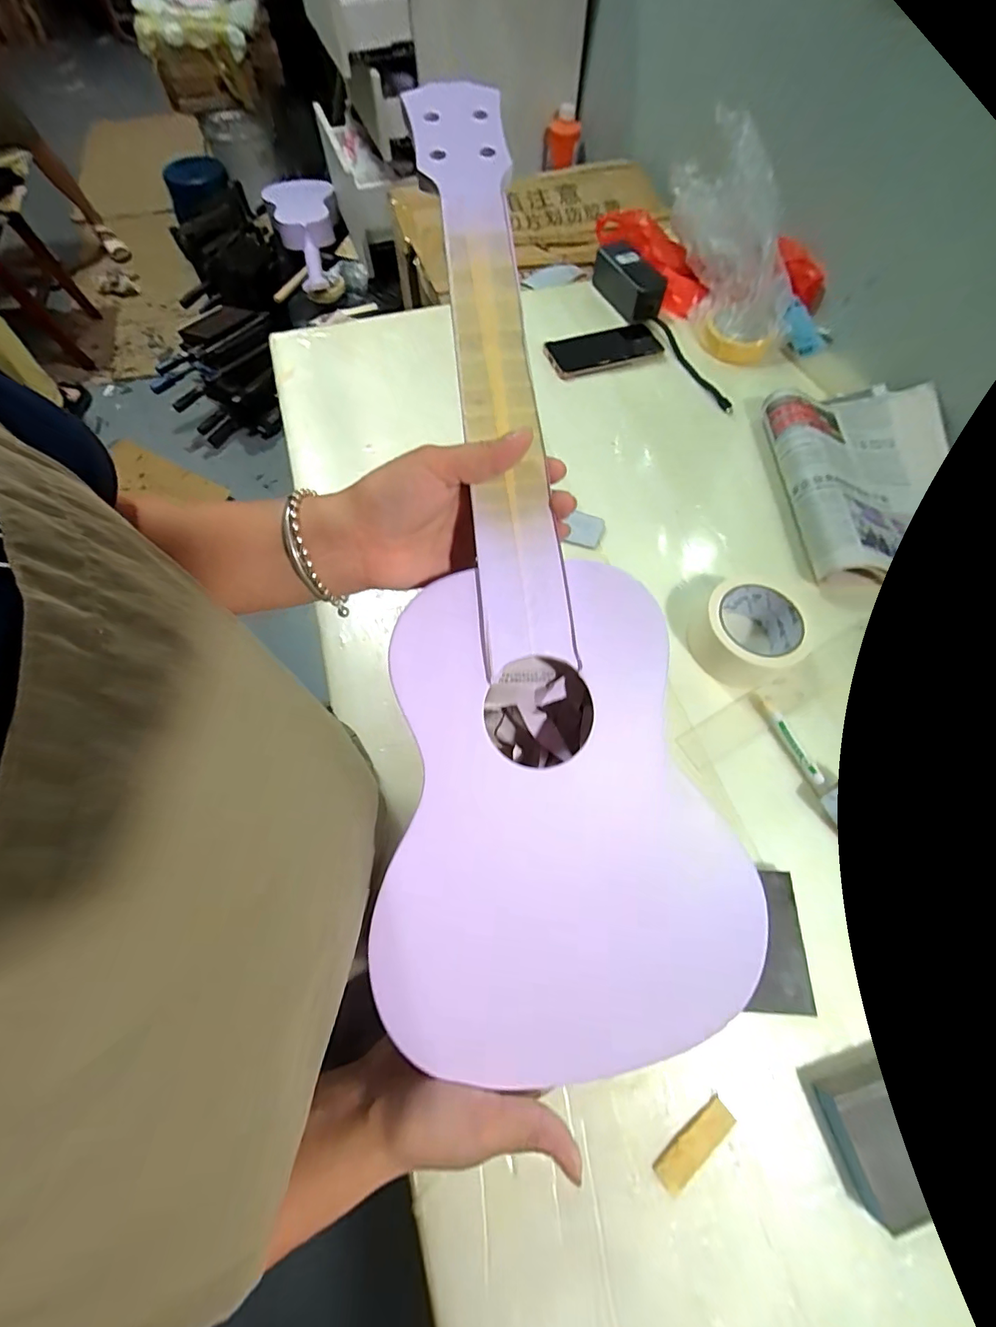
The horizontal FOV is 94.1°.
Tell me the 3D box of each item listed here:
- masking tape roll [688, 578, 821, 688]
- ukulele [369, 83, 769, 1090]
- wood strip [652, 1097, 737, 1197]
[{"bbox_3d":[0.244,-0.029,0.450,0.097,0.044,0.100,0,66,-1],"label":"masking tape roll"},{"bbox_3d":[0.012,-0.061,0.272,0.199,0.059,0.546,-7,89,-3],"label":"ukulele"},{"bbox_3d":[0.135,0.330,0.318,0.063,0.008,0.019,-35,71,-16],"label":"wood strip"}]

